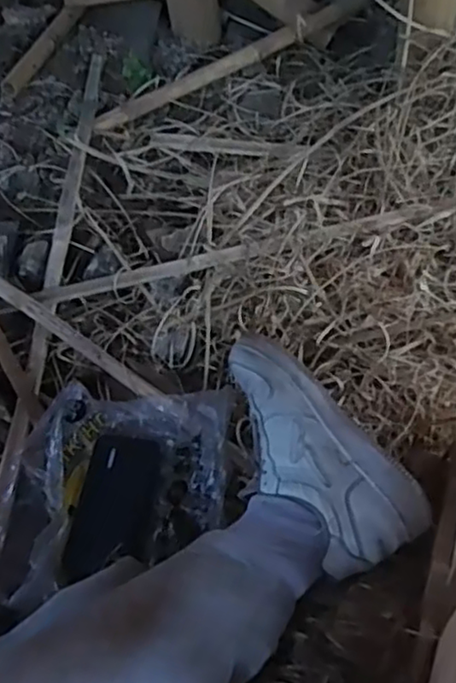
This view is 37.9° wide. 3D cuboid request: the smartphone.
[{"bbox_3d":[-0.126,0.176,0.730,0.082,0.014,0.170,4,53,9],"label":"smartphone"}]

